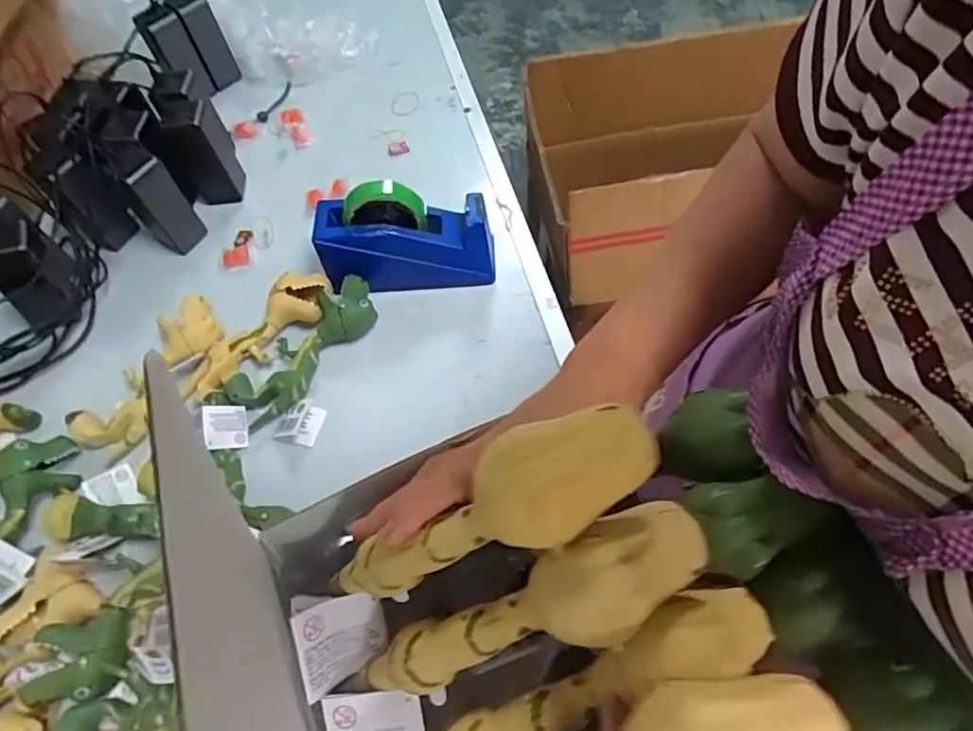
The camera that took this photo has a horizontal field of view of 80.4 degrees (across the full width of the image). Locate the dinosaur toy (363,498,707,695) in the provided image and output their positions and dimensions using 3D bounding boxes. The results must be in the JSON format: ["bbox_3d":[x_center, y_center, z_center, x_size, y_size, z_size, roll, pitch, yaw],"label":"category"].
[{"bbox_3d":[0.014,0.117,0.261,0.177,0.053,0.042,-35,56,27],"label":"dinosaur toy"}]

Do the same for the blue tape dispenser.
[{"bbox_3d":[-0.093,-0.148,0.673,0.199,0.129,0.069,2,60,5],"label":"blue tape dispenser"}]

